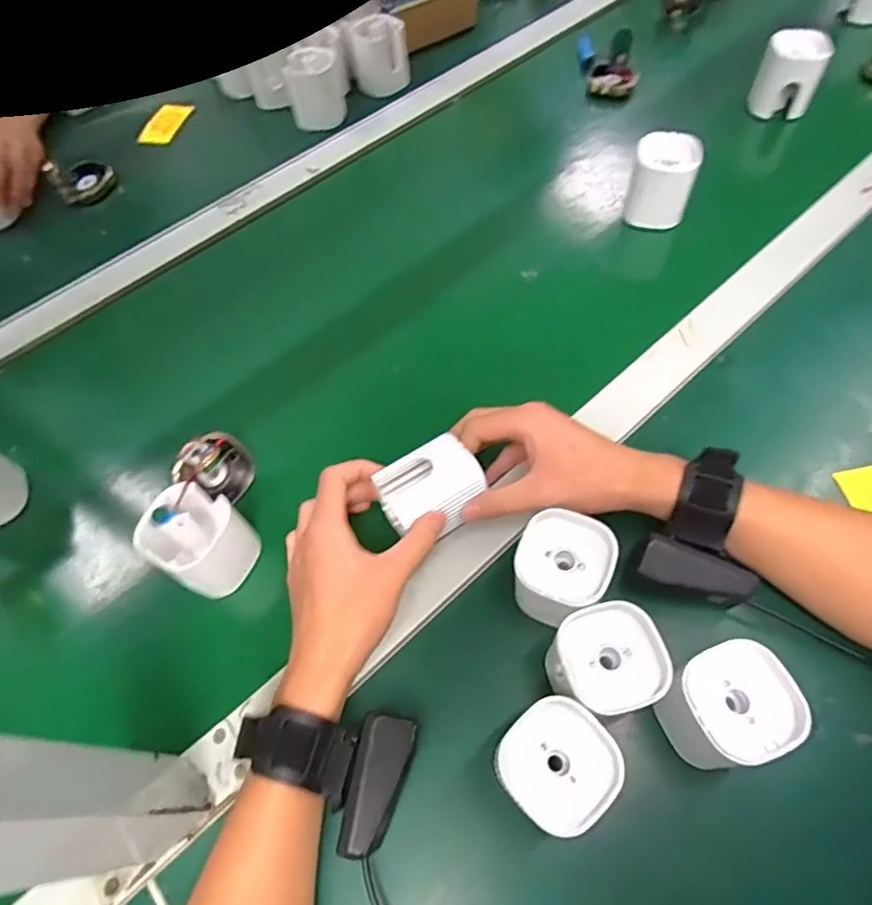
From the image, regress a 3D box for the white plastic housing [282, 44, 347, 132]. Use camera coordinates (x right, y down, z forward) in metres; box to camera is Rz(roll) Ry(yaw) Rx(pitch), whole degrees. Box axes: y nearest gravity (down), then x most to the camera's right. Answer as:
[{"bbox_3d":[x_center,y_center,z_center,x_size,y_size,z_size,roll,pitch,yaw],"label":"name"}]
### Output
[{"bbox_3d":[-0.137,-0.418,0.663,0.059,0.059,0.055,-9,56,1],"label":"white plastic housing"}]

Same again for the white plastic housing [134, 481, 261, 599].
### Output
[{"bbox_3d":[-0.158,0.059,0.393,0.057,0.064,0.055,-2,61,3],"label":"white plastic housing"}]

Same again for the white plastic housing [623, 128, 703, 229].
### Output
[{"bbox_3d":[0.213,-0.255,0.545,0.059,0.066,0.053,7,58,12],"label":"white plastic housing"}]

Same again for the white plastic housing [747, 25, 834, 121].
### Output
[{"bbox_3d":[0.379,-0.405,0.621,0.063,0.063,0.060,22,62,20],"label":"white plastic housing"}]

